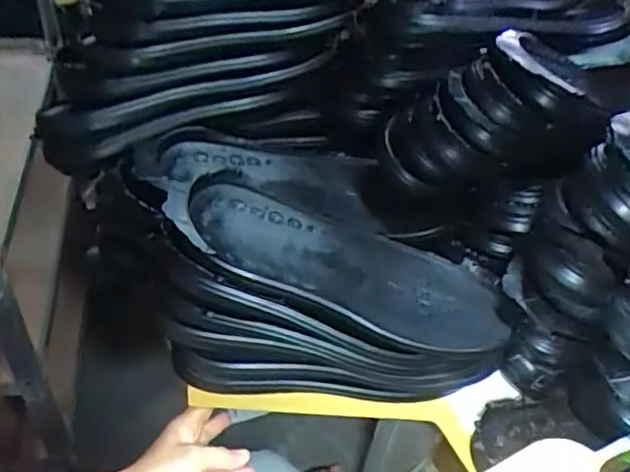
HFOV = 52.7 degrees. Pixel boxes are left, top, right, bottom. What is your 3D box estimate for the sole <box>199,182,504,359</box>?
[{"bbox_3d":[0.029,0.022,0.525,0.261,0.033,0.107,22,42,-9],"label":"sole"}]

